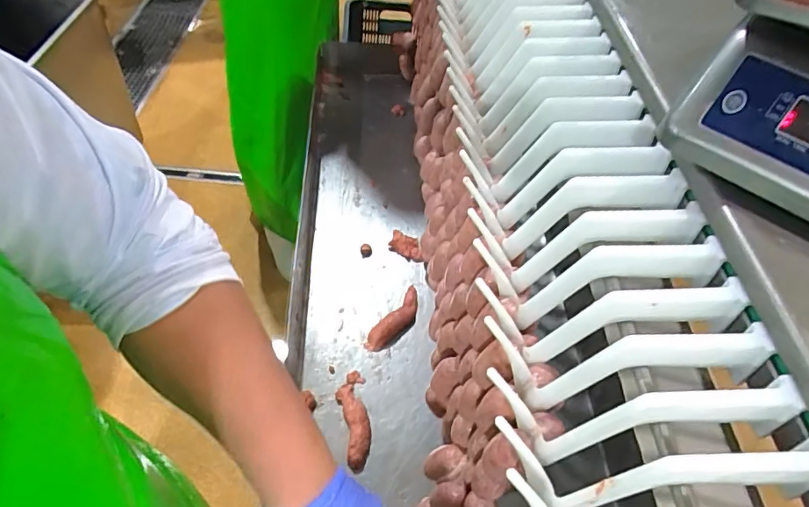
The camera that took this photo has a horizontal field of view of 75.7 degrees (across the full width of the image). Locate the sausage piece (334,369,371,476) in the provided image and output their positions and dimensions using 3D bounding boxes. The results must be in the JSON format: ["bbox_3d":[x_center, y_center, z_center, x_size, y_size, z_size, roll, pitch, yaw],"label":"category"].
[{"bbox_3d":[-0.066,0.212,0.679,0.038,0.029,0.128,-4,48,-9],"label":"sausage piece"}]

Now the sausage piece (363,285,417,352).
[{"bbox_3d":[-0.008,0.095,0.772,0.039,0.026,0.124,27,50,19],"label":"sausage piece"}]

